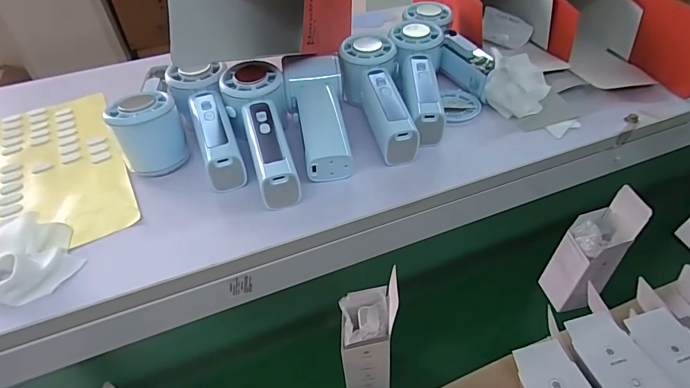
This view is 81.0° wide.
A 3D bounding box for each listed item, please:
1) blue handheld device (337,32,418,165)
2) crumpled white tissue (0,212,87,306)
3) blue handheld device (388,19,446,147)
[{"bbox_3d":[0.031,-0.097,0.393,0.057,0.053,0.151,-7,45,-5],"label":"blue handheld device"},{"bbox_3d":[-0.242,0.050,0.285,0.077,0.026,0.090,21,48,24],"label":"crumpled white tissue"},{"bbox_3d":[0.081,-0.121,0.411,0.055,0.051,0.164,-4,44,-2],"label":"blue handheld device"}]

